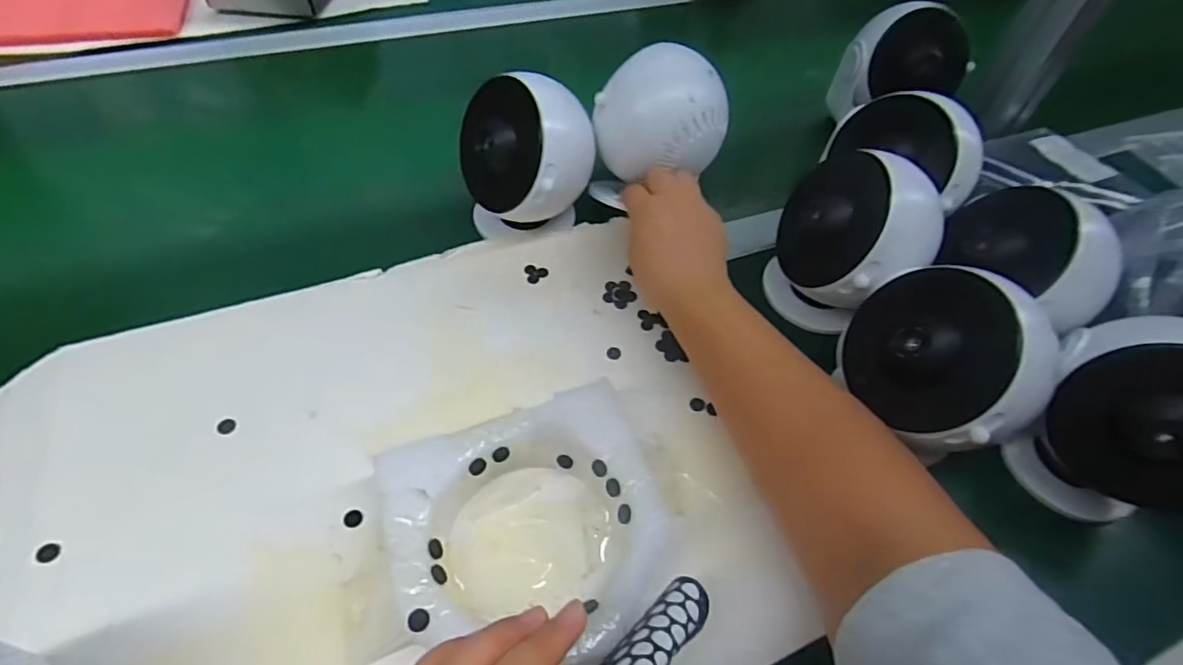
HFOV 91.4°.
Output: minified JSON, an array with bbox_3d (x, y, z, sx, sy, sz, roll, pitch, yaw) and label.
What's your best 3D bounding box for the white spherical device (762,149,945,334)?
[{"bbox_3d":[0.179,-0.057,0.412,0.102,0.122,0.084,29,56,15],"label":"white spherical device"}]

